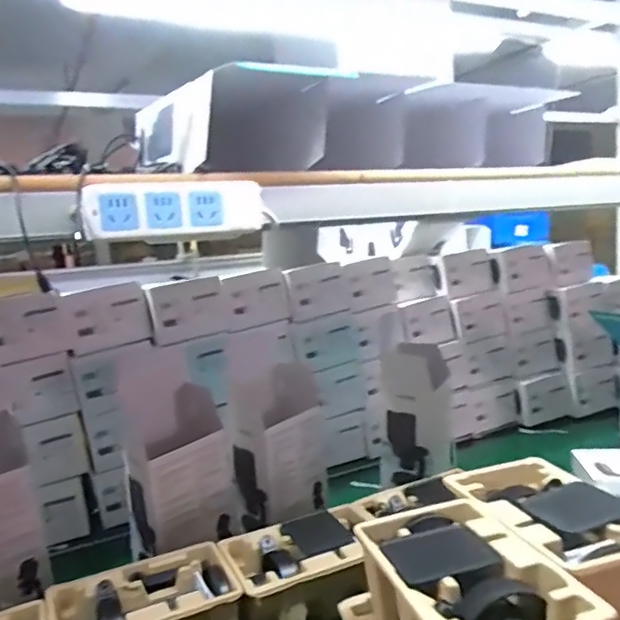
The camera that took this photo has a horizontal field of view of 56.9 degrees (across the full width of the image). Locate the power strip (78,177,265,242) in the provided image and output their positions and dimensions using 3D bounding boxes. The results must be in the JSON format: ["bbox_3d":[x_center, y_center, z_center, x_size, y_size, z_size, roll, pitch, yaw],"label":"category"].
[{"bbox_3d":[-0.129,-0.099,0.562,0.177,0.055,0.025,-6,10,-25],"label":"power strip"}]

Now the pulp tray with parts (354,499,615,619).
[{"bbox_3d":[0.144,0.287,0.548,0.146,0.114,0.229,-5,10,-17],"label":"pulp tray with parts"}]

